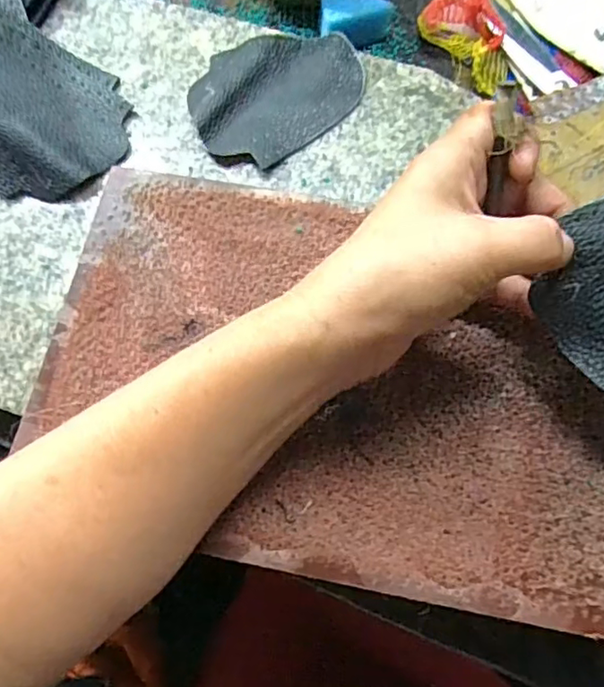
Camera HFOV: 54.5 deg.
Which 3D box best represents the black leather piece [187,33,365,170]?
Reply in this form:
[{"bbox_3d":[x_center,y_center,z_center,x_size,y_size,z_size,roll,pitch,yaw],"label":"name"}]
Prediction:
[{"bbox_3d":[-0.016,-0.150,0.349,0.103,0.008,0.077,-37,75,-9],"label":"black leather piece"}]

